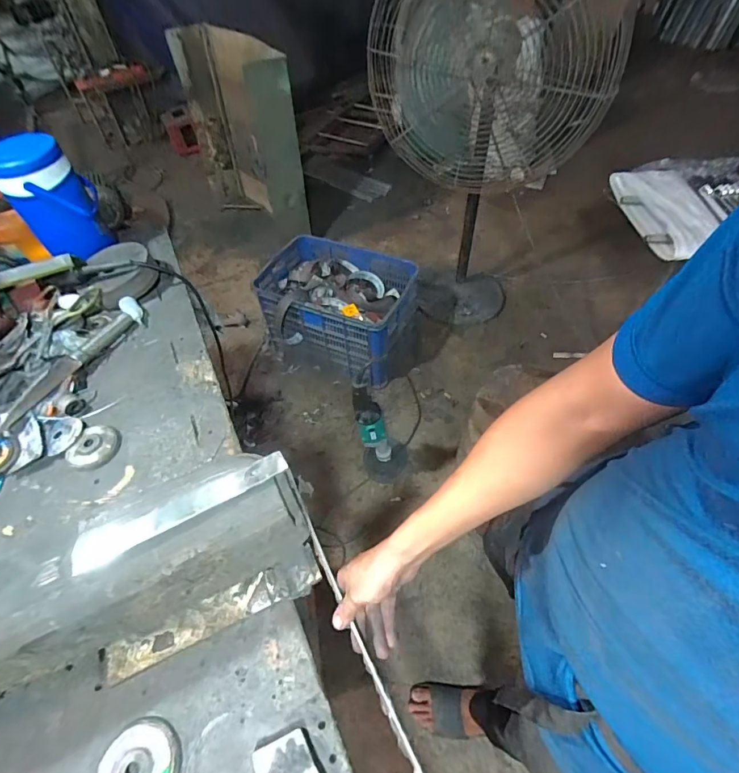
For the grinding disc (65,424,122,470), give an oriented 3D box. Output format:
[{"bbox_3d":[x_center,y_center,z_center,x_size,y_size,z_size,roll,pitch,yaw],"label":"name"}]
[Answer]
[{"bbox_3d":[-0.450,0.099,0.705,0.072,0.012,0.080,12,53,11],"label":"grinding disc"}]

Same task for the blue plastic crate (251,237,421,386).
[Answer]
[{"bbox_3d":[-0.124,-0.377,1.954,0.645,0.339,0.533,19,54,17],"label":"blue plastic crate"}]

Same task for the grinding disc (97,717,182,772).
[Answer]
[{"bbox_3d":[-0.243,0.405,0.454,0.083,0.010,0.082,-1,51,1],"label":"grinding disc"}]

